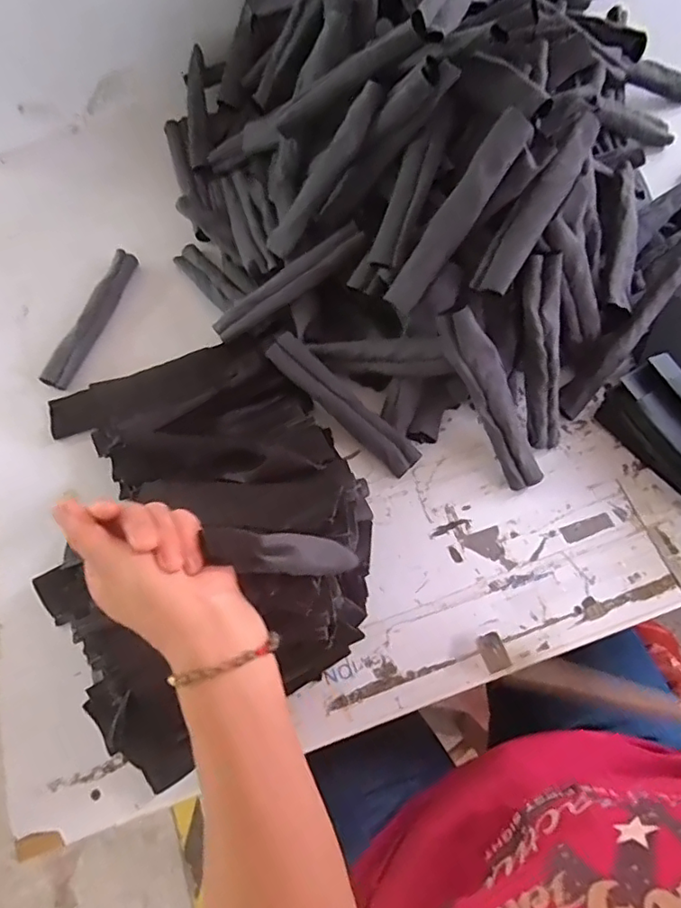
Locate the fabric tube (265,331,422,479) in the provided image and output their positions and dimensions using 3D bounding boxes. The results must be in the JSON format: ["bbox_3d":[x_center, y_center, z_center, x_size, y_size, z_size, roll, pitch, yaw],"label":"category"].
[{"bbox_3d":[0.003,-0.051,0.579,0.186,0.019,0.037,43,76,3],"label":"fabric tube"}]

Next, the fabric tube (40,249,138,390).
[{"bbox_3d":[-0.290,-0.160,0.658,0.025,0.025,0.184,18,70,10],"label":"fabric tube"}]

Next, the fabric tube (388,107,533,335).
[{"bbox_3d":[0.101,-0.208,0.509,0.032,0.025,0.191,43,116,18],"label":"fabric tube"}]

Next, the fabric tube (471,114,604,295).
[{"bbox_3d":[0.177,-0.223,0.503,0.035,0.020,0.181,34,93,15],"label":"fabric tube"}]

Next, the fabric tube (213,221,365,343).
[{"bbox_3d":[-0.056,-0.181,0.602,0.183,0.014,0.031,-32,68,12],"label":"fabric tube"}]

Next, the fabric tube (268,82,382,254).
[{"bbox_3d":[-0.017,-0.279,0.570,0.018,0.185,0.027,-7,58,-48],"label":"fabric tube"}]

